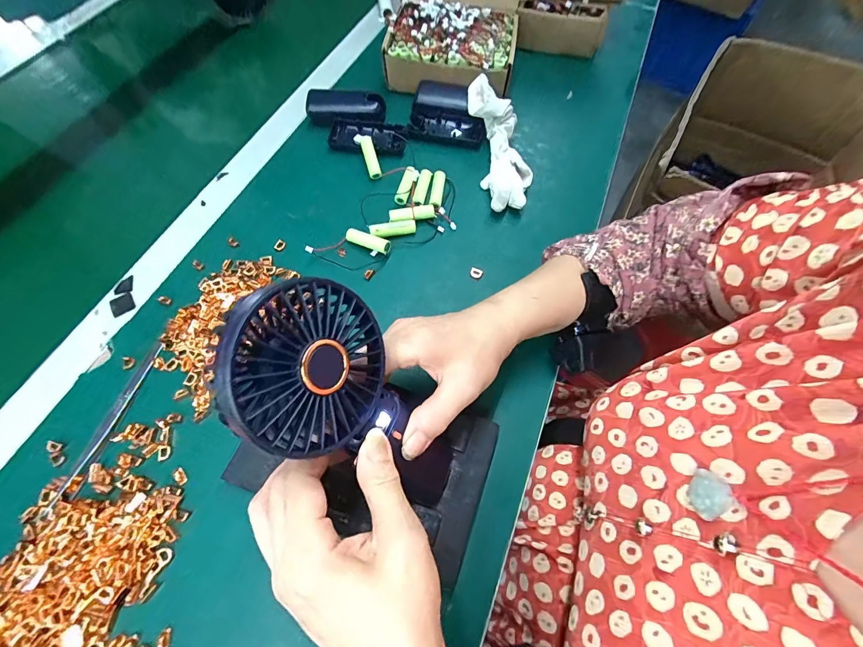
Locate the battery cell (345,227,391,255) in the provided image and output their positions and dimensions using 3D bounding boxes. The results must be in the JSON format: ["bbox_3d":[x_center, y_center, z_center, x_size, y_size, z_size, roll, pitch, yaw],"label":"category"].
[{"bbox_3d":[-0.066,-0.087,0.394,0.051,0.014,0.014,24,66,14],"label":"battery cell"}]

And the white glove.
[{"bbox_3d":[0.079,-0.208,0.431,0.052,0.027,0.165,-10,80,-3],"label":"white glove"}]

